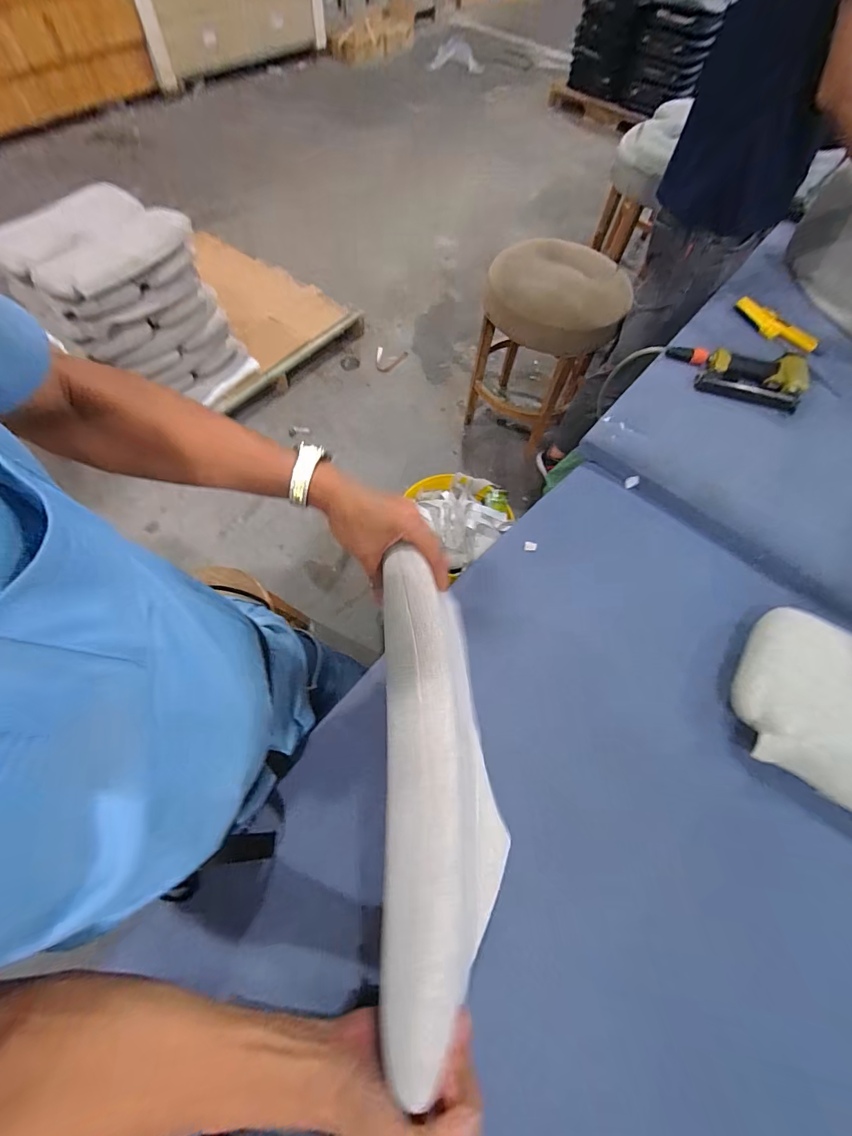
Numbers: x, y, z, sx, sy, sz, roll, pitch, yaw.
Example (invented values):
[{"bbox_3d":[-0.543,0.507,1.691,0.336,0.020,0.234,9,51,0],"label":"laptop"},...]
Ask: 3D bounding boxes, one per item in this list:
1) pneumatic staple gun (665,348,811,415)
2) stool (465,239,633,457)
[{"bbox_3d":[0.589,-0.371,0.805,0.242,0.041,0.123,15,63,4],"label":"pneumatic staple gun"},{"bbox_3d":[0.387,-0.746,1.523,0.403,0.590,0.371,15,63,4],"label":"stool"}]

